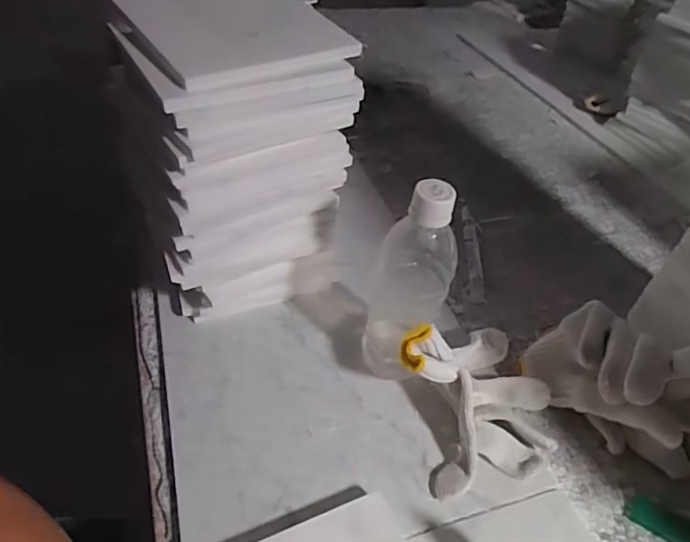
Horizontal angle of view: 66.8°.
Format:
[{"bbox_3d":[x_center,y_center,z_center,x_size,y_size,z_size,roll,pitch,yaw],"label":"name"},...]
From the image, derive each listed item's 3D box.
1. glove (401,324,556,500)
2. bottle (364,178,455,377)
[{"bbox_3d":[0.121,0.109,0.452,0.137,0.086,0.120,-19,49,-26],"label":"glove"},{"bbox_3d":[0.056,0.013,0.460,0.058,0.214,0.059,11,43,4],"label":"bottle"}]

